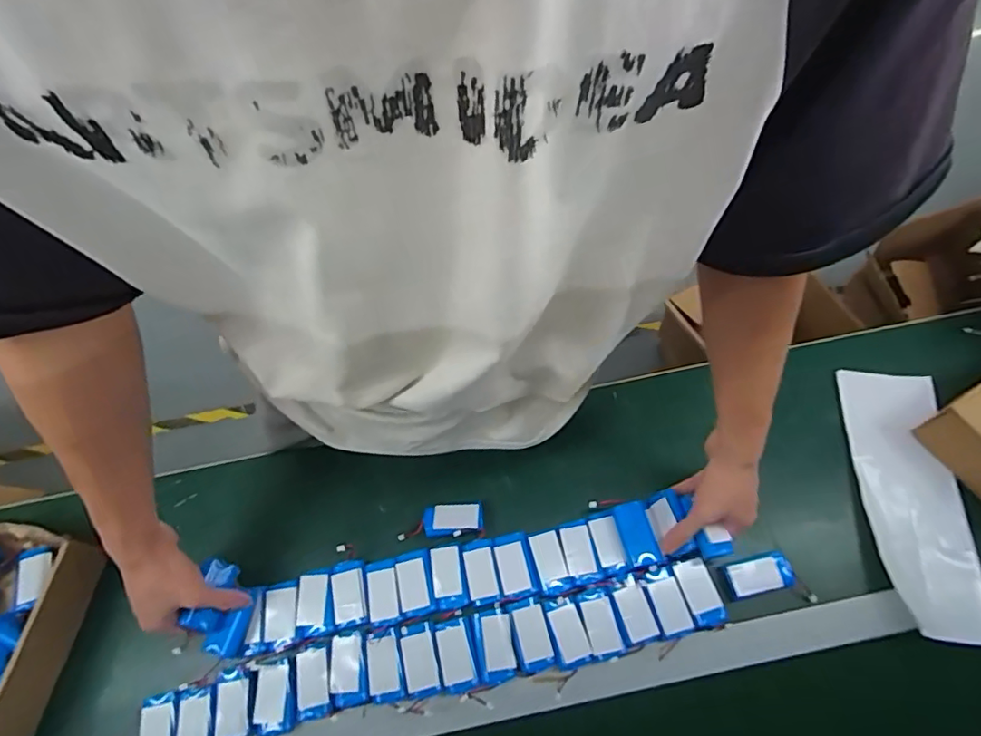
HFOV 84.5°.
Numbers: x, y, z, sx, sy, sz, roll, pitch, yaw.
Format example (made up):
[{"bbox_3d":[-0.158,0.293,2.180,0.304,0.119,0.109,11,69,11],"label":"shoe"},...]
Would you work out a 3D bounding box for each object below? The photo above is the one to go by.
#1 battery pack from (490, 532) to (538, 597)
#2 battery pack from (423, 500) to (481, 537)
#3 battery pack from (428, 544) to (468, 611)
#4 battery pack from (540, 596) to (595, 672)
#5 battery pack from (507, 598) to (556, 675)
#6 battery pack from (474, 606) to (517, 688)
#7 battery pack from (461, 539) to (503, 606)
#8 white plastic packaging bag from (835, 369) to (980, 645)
[{"bbox_3d":[0.025,0.216,0.593,0.039,0.004,0.062,-13,64,-3],"label":"battery pack"},{"bbox_3d":[-0.043,0.172,0.617,0.067,0.013,0.034,-5,64,1],"label":"battery pack"},{"bbox_3d":[-0.047,0.228,0.592,0.034,0.004,0.064,-12,64,-2],"label":"battery pack"},{"bbox_3d":[0.080,0.273,0.559,0.037,0.004,0.066,-14,64,-3],"label":"battery pack"},{"bbox_3d":[0.042,0.277,0.559,0.037,0.004,0.066,-15,64,-4],"label":"battery pack"},{"bbox_3d":[0.006,0.287,0.559,0.036,0.004,0.067,-11,64,-2],"label":"battery pack"},{"bbox_3d":[-0.011,0.224,0.592,0.035,0.004,0.066,-12,64,-2],"label":"battery pack"},{"bbox_3d":[0.471,0.138,0.605,0.104,0.027,0.299,3,64,5],"label":"white plastic packaging bag"}]

